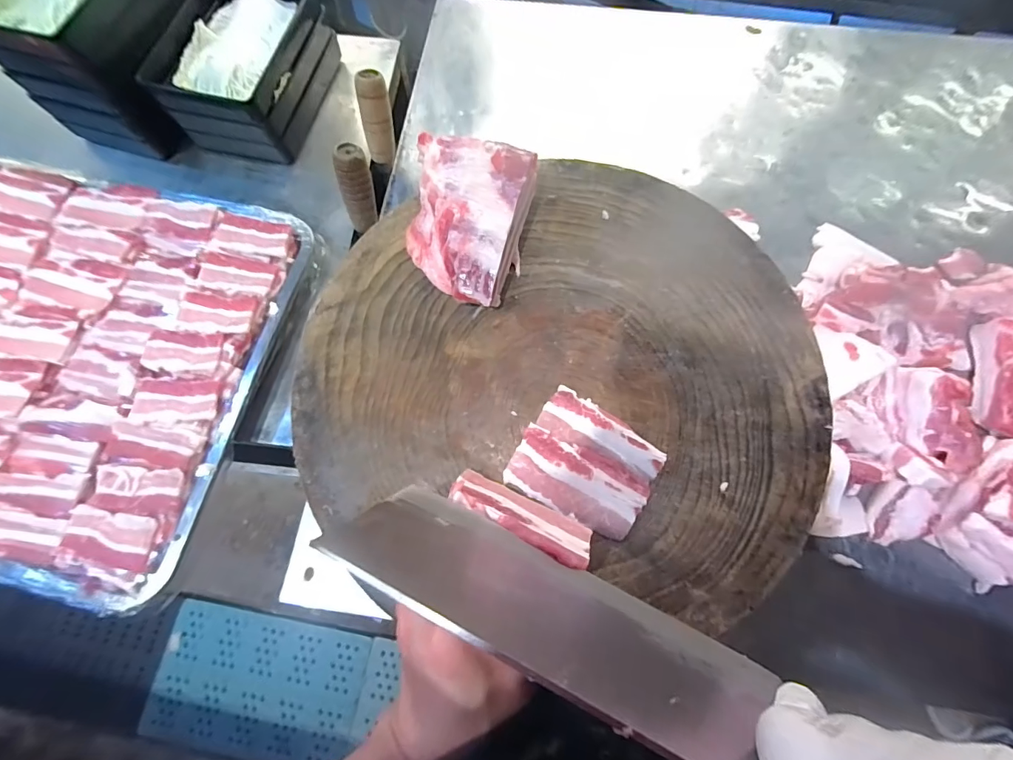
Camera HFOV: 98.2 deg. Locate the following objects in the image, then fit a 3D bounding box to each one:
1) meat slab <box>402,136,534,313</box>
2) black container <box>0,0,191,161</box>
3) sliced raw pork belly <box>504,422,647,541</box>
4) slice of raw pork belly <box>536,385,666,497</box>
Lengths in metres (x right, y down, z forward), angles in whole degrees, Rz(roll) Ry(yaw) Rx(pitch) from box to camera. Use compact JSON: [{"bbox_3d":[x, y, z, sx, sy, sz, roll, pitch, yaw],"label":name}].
[{"bbox_3d":[-0.036,-0.128,0.352,0.093,0.054,0.128,17,73,5],"label":"meat slab"},{"bbox_3d":[-0.430,-0.386,0.489,0.142,0.149,0.204,17,73,5],"label":"black container"},{"bbox_3d":[0.048,0.076,0.314,0.096,0.012,0.045,32,75,10],"label":"sliced raw pork belly"},{"bbox_3d":[0.070,0.044,0.326,0.093,0.009,0.039,36,76,11],"label":"slice of raw pork belly"}]

